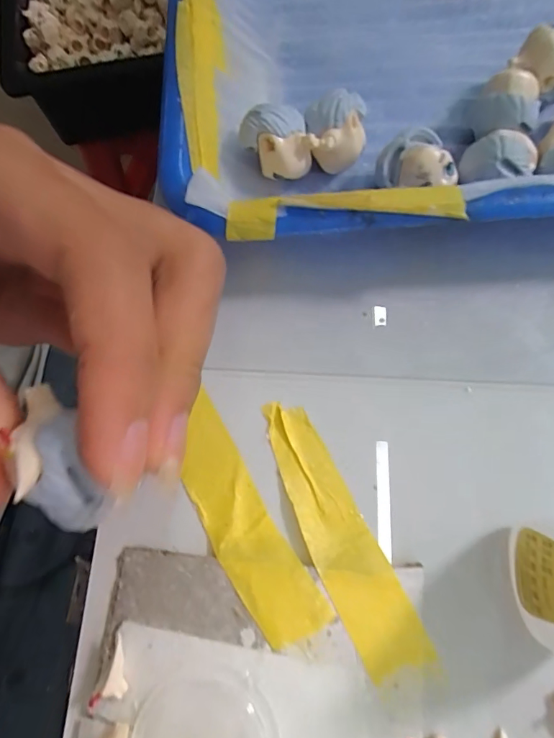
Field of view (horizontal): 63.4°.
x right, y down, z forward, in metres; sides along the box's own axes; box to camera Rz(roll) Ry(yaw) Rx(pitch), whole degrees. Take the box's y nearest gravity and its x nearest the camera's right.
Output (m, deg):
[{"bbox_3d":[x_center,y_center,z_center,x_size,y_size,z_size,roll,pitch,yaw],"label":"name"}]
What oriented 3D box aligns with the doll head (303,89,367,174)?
[{"bbox_3d":[0.021,-0.085,0.166,0.022,0.023,0.020,1,71,2],"label":"doll head"}]

